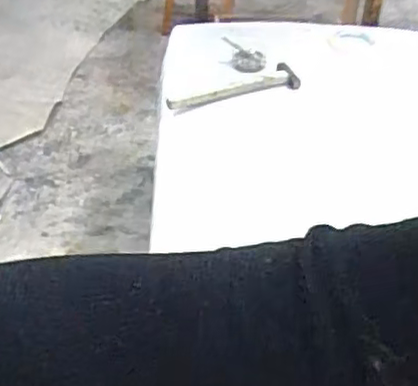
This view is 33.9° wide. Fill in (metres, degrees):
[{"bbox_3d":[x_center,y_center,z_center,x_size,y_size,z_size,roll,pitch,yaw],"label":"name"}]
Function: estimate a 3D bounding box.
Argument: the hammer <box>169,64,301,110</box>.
[{"bbox_3d":[0.039,-0.177,1.162,0.230,0.040,0.053,-8,43,-13],"label":"hammer"}]

